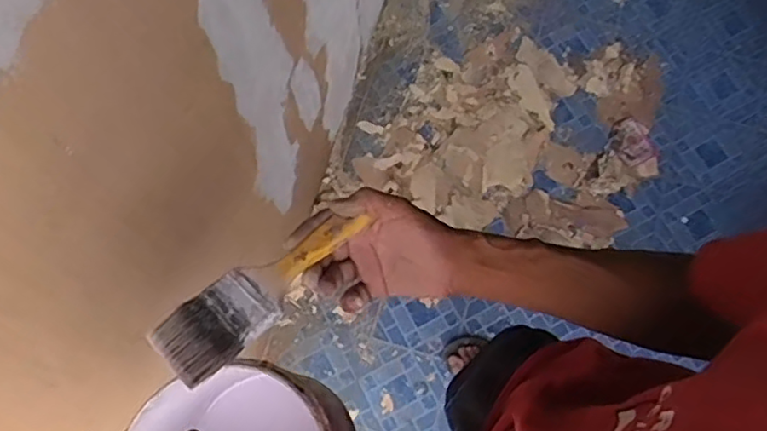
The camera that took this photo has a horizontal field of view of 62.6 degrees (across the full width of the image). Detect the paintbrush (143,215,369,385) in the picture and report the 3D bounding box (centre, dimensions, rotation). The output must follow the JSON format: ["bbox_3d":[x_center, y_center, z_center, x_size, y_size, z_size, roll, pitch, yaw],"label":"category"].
[{"bbox_3d":[-0.091,0.052,0.491,0.182,0.021,0.058,-38,76,-23],"label":"paintbrush"}]

